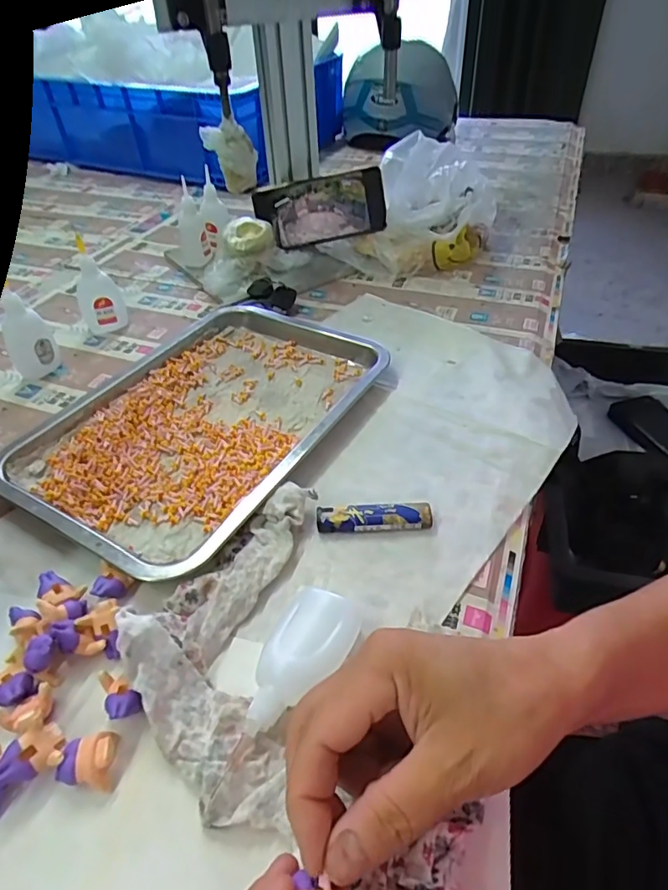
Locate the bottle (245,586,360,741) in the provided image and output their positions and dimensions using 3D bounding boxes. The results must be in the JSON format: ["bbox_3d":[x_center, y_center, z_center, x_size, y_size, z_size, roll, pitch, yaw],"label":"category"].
[{"bbox_3d":[-0.019,0.119,0.295,0.041,0.023,0.083,22,47,23],"label":"bottle"}]

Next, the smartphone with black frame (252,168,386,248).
[{"bbox_3d":[-0.018,-0.305,0.697,0.165,0.076,0.015,-7,17,8],"label":"smartphone with black frame"}]

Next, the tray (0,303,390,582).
[{"bbox_3d":[-0.121,-0.034,0.471,0.243,0.018,0.310,20,46,22],"label":"tray"}]

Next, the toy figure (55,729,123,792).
[{"bbox_3d":[-0.120,0.155,0.267,0.026,0.014,0.025,5,42,6],"label":"toy figure"}]

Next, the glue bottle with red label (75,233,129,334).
[{"bbox_3d":[-0.252,-0.168,0.571,0.044,0.094,0.028,-18,45,-19],"label":"glue bottle with red label"}]

